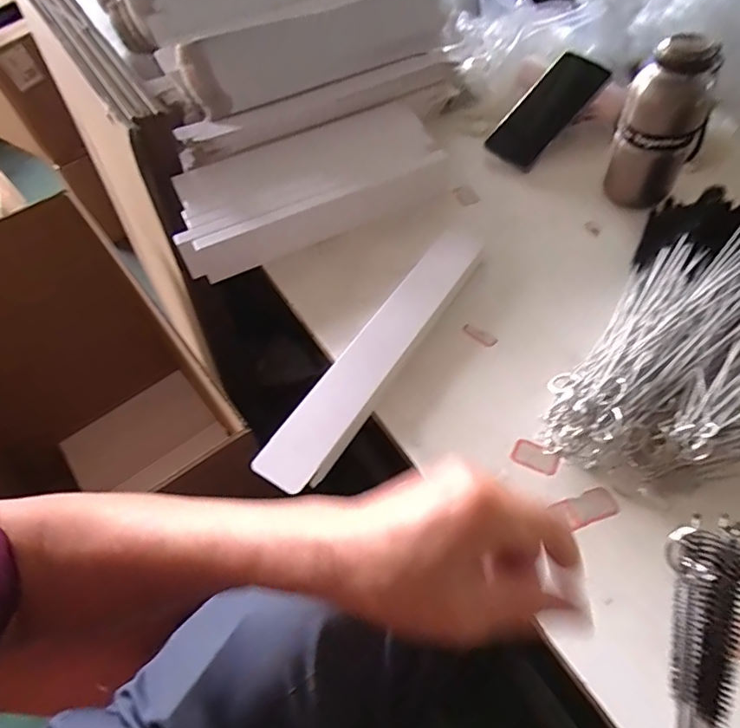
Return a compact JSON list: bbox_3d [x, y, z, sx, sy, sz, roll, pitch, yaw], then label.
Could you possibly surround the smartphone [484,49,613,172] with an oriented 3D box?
[{"bbox_3d":[0.226,-0.325,0.661,0.073,0.009,0.159,45,97,15],"label":"smartphone"}]

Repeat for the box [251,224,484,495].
[{"bbox_3d":[0.013,-0.020,0.495,0.056,0.013,0.332,30,63,16],"label":"box"}]

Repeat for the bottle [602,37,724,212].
[{"bbox_3d":[0.308,-0.252,0.543,0.079,0.163,0.066,25,60,21],"label":"bottle"}]

